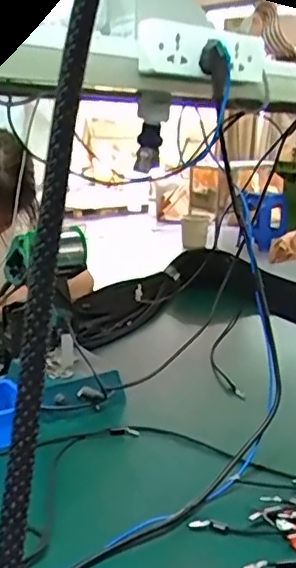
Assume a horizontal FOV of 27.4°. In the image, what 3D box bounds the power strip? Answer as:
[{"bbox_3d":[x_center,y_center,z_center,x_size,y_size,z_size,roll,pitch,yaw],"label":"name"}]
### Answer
[{"bbox_3d":[0.066,-0.246,0.646,0.166,0.050,0.038,-9,18,-34],"label":"power strip"}]

